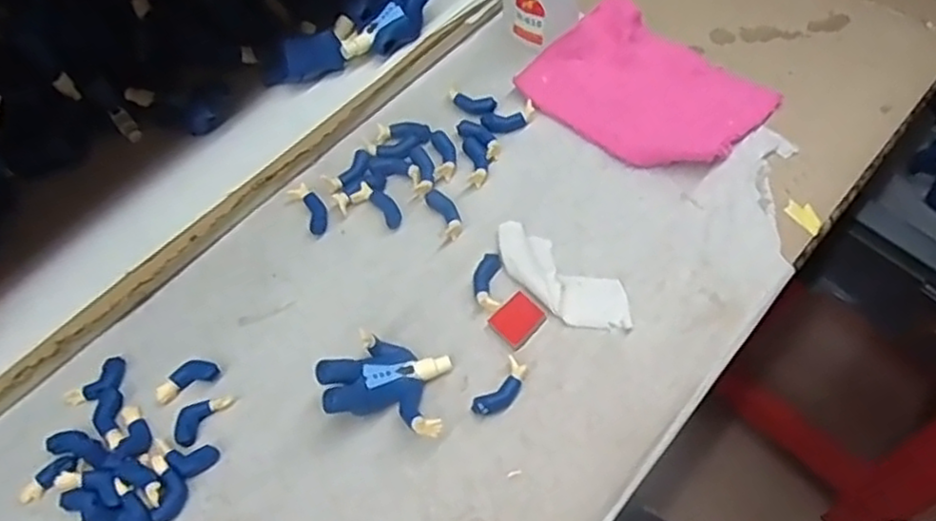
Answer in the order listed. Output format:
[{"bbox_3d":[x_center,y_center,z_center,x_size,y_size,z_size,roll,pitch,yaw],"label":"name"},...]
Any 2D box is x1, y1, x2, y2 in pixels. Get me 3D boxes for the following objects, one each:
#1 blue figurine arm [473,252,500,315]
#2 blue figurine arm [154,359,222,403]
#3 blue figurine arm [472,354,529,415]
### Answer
[{"bbox_3d":[0.009,0.011,0.327,0.013,0.006,0.031,0,62,3],"label":"blue figurine arm"},{"bbox_3d":[-0.128,0.053,0.312,0.029,0.008,0.012,-22,63,-8],"label":"blue figurine arm"},{"bbox_3d":[0.015,0.057,0.301,0.013,0.007,0.029,33,68,19],"label":"blue figurine arm"}]

